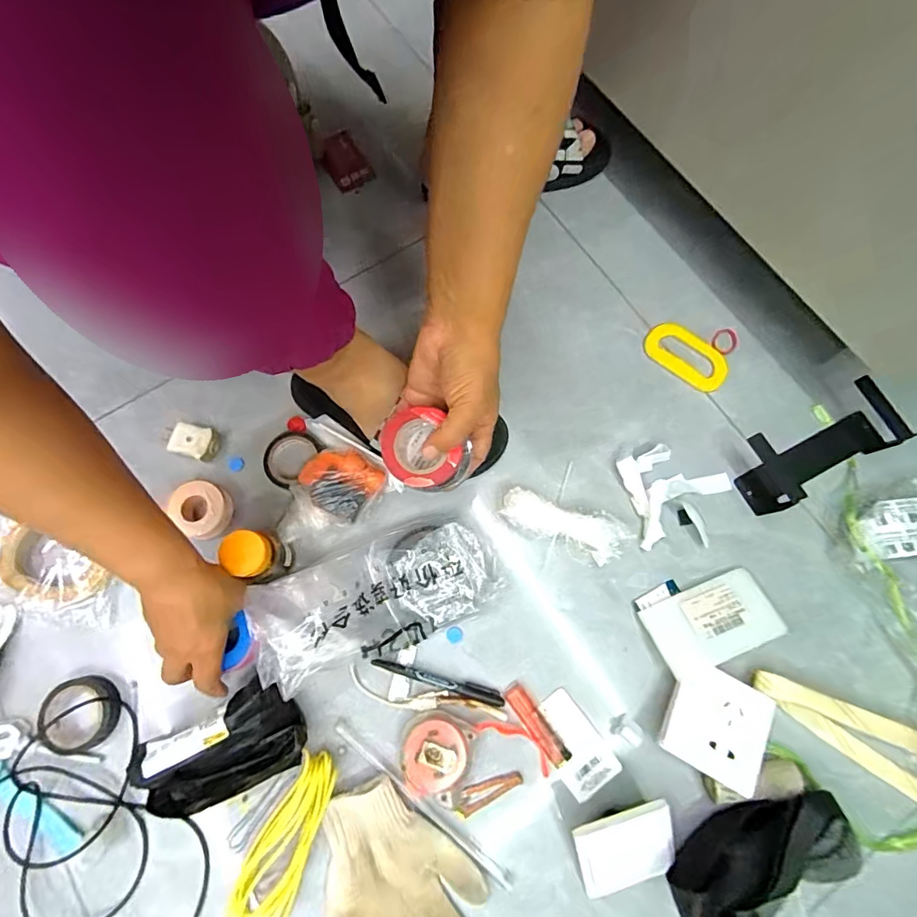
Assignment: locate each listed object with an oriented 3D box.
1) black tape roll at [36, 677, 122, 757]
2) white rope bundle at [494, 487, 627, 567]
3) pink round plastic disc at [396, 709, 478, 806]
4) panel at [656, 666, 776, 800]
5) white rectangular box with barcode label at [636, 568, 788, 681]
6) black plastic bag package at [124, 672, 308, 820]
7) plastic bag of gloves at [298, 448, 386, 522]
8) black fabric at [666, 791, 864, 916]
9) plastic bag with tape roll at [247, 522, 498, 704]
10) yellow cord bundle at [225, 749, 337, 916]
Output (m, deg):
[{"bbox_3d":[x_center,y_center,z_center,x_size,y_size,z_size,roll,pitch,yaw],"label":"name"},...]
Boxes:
[{"bbox_3d":[-0.374,0.252,0.468,0.071,0.020,0.066,0,75,-1],"label":"black tape roll"},{"bbox_3d":[0.108,0.074,0.509,0.135,0.044,0.051,22,76,5],"label":"white rope bundle"},{"bbox_3d":[-0.024,0.281,0.454,0.067,0.030,0.067,0,75,-1],"label":"pink round plastic disc"},{"bbox_3d":[0.247,0.255,0.461,0.087,0.023,0.090,25,76,5],"label":"panel"},{"bbox_3d":[0.261,0.168,0.490,0.129,0.012,0.073,-23,57,-3],"label":"white rectangular box with barcode label"},{"bbox_3d":[-0.223,0.270,0.445,0.157,0.061,0.086,-25,77,-7],"label":"black plastic bag package"},{"bbox_3d":[-0.127,0.023,0.508,0.079,0.039,0.068,34,77,8],"label":"plastic bag of gloves"},{"bbox_3d":[0.266,0.353,0.419,0.176,0.069,0.077,-22,77,-6],"label":"black fabric"},{"bbox_3d":[-0.079,0.137,0.472,0.227,0.083,0.104,-19,76,-6],"label":"plastic bag with tape roll"},{"bbox_3d":[-0.160,0.351,0.433,0.055,0.036,0.158,19,76,4],"label":"yellow cord bundle"}]

